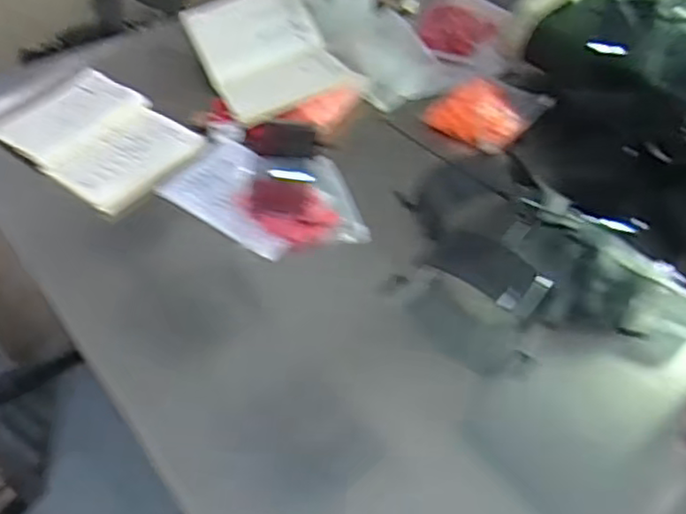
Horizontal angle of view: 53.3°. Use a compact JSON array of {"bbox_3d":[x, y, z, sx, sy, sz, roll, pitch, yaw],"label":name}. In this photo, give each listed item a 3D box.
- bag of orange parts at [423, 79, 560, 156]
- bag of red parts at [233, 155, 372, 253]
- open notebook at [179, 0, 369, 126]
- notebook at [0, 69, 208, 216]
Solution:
[{"bbox_3d":[0.207,-0.209,0.969,0.128,0.045,0.159,36,55,23],"label":"bag of orange parts"},{"bbox_3d":[-0.056,-0.069,0.838,0.131,0.028,0.158,-14,52,-17],"label":"bag of red parts"},{"bbox_3d":[-0.109,-0.302,0.993,0.189,0.063,0.263,-21,54,-22],"label":"open notebook"},{"bbox_3d":[-0.317,-0.160,0.886,0.232,0.023,0.182,30,53,19],"label":"notebook"}]

